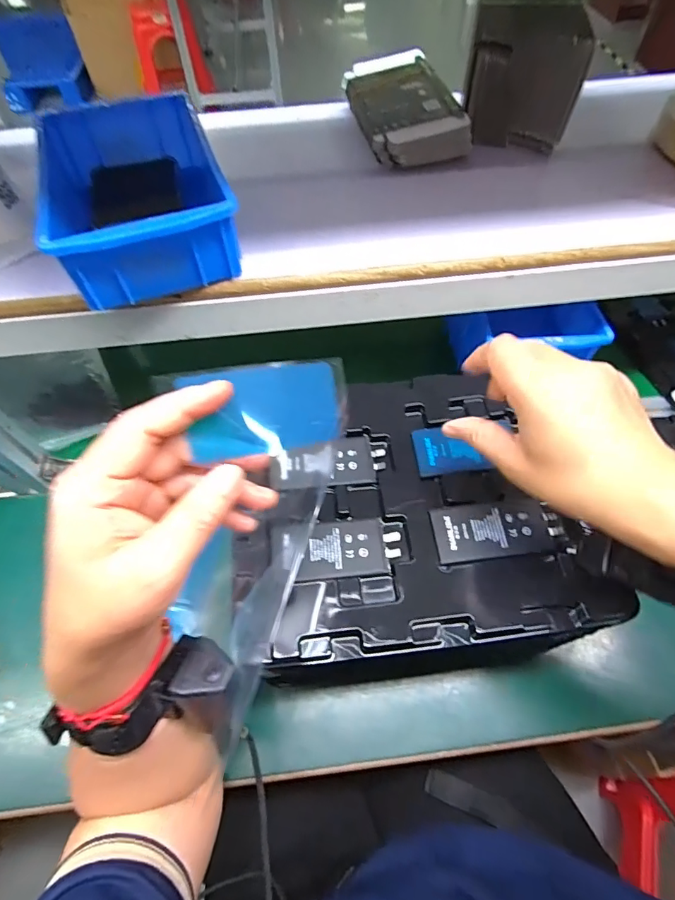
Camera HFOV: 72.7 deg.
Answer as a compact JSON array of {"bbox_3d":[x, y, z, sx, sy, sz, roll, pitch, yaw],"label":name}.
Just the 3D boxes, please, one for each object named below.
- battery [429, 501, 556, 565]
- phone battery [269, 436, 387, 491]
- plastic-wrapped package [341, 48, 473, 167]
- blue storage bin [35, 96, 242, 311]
[{"bbox_3d":[0.115,0.061,0.345,0.084,0.007,0.041,-4,58,-2],"label":"battery"},{"bbox_3d":[-0.008,0.011,0.373,0.091,0.004,0.041,-4,62,-9],"label":"phone battery"},{"bbox_3d":[0.064,-0.352,0.468,0.092,0.035,0.178,-10,58,-5],"label":"plastic-wrapped package"},{"bbox_3d":[-0.169,-0.206,0.378,0.130,0.067,0.194,-20,60,-11],"label":"blue storage bin"}]

